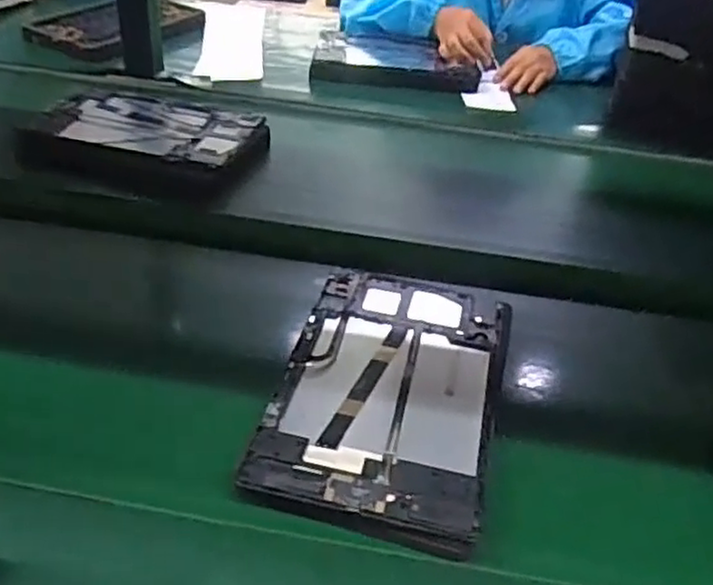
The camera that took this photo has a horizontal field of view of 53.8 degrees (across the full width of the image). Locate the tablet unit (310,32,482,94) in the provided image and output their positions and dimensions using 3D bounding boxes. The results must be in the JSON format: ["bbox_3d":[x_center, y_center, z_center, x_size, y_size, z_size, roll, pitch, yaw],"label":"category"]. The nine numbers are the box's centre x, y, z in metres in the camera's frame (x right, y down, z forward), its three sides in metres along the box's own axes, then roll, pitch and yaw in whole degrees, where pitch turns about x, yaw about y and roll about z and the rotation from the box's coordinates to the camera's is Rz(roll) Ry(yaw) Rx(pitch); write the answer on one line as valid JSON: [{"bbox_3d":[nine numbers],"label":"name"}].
[{"bbox_3d":[0.063,-0.347,1.078,0.259,0.042,0.125,7,37,3],"label":"tablet unit"}]

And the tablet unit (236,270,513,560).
[{"bbox_3d":[0.028,0.069,0.525,0.159,0.016,0.255,12,37,8],"label":"tablet unit"}]

